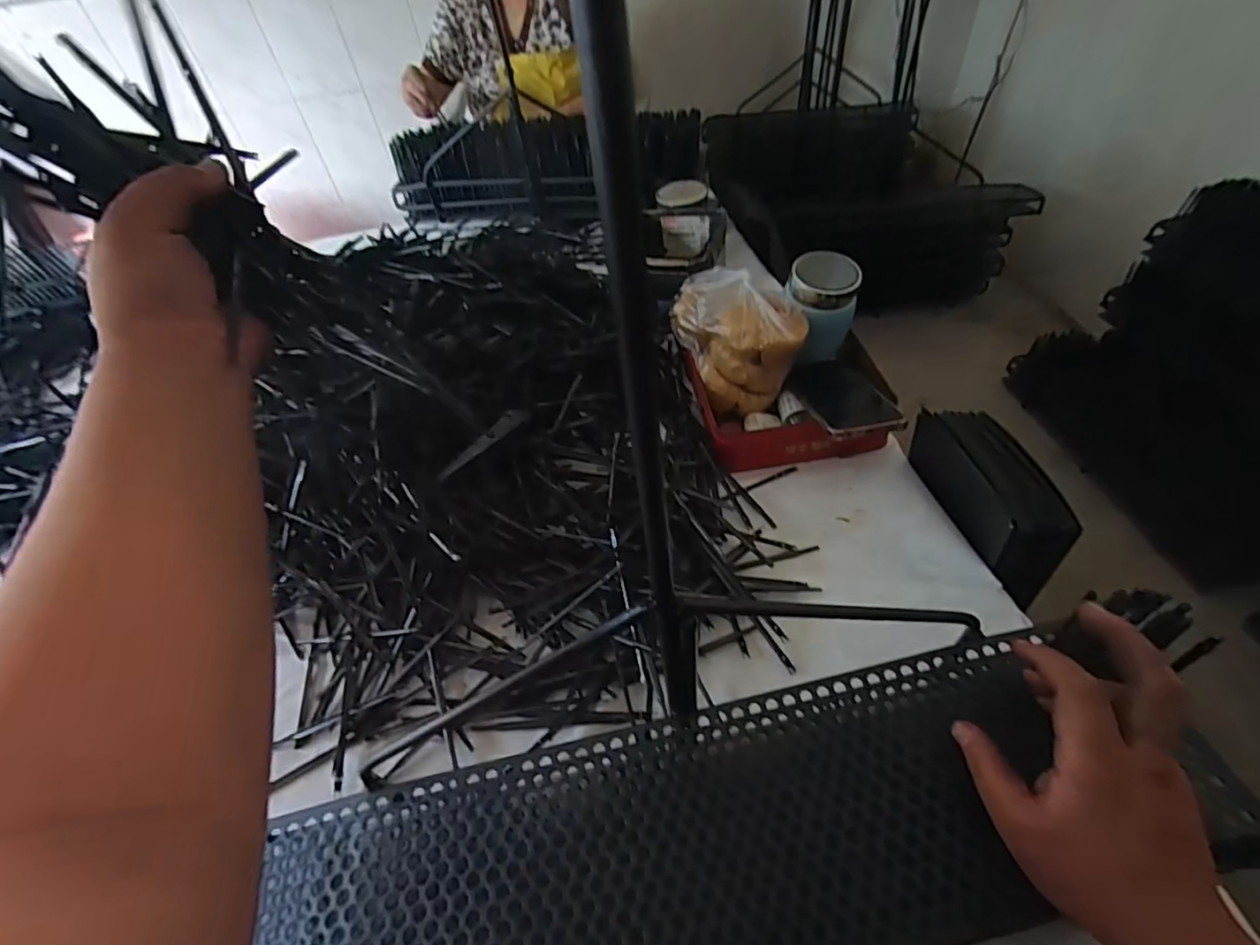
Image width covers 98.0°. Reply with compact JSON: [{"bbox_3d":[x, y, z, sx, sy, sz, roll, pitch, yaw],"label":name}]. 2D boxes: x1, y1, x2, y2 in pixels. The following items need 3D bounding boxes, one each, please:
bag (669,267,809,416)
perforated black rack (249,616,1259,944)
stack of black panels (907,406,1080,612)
[{"bbox_3d":[0.119,-0.168,0.652,0.103,0.113,0.177,-20,50,-11],"label":"bag"},{"bbox_3d":[0.059,0.212,0.326,0.543,0.032,0.149,-14,49,-4],"label":"perforated black rack"},{"bbox_3d":[0.329,0.017,0.499,0.061,0.076,0.169,-12,49,-4],"label":"stack of black panels"}]

